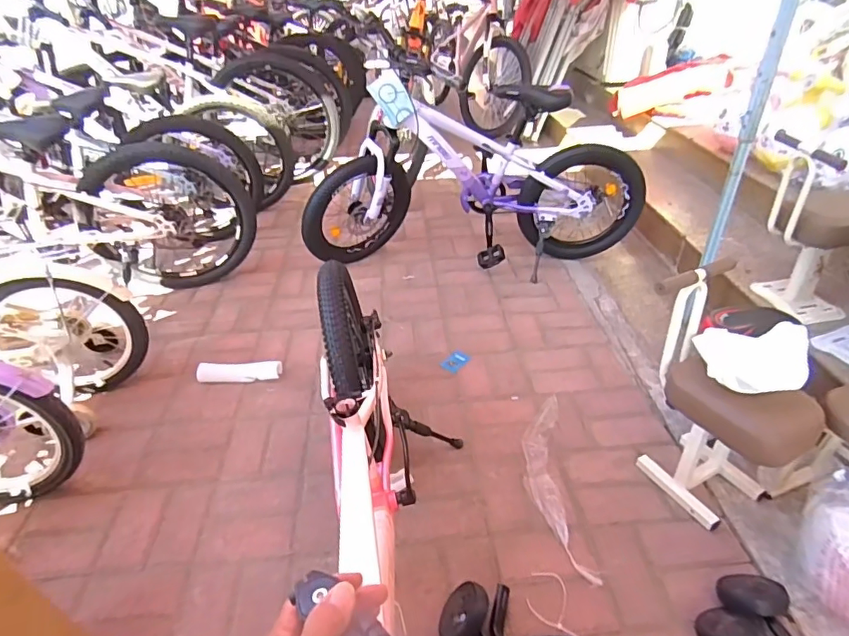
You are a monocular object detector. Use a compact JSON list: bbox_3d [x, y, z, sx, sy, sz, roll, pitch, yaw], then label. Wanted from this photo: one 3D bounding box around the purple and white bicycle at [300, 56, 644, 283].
[{"bbox_3d":[0.190,-0.530,1.855,1.199,0.676,0.429,2,35,4],"label":"purple and white bicycle"}]

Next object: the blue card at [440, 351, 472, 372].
[{"bbox_3d":[0.094,0.130,1.522,0.060,0.006,0.080,29,55,31],"label":"blue card"}]

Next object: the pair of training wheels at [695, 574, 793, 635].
[{"bbox_3d":[0.629,0.570,0.871,0.274,0.084,0.180,25,44,31],"label":"pair of training wheels"}]

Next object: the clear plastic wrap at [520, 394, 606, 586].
[{"bbox_3d":[0.292,0.367,1.178,0.114,0.012,0.494,0,35,1],"label":"clear plastic wrap"}]

